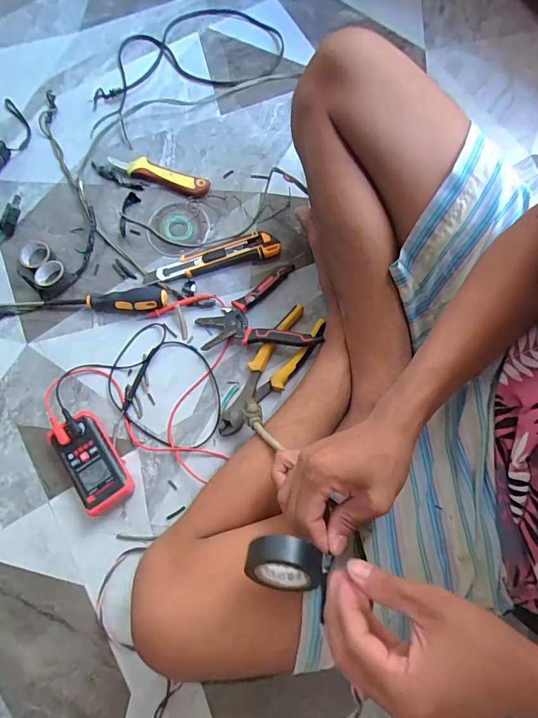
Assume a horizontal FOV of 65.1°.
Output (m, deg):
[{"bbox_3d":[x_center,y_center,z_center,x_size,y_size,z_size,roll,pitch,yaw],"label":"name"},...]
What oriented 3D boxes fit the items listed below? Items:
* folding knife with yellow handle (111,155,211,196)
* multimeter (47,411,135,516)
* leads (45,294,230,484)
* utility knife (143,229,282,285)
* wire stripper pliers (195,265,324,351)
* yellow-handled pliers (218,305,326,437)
[{"bbox_3d":[-0.166,-0.283,0.638,0.155,0.022,0.033,18,75,7],"label":"folding knife with yellow handle"},{"bbox_3d":[-0.218,0.128,0.520,0.060,0.033,0.118,-33,75,-8],"label":"multimeter"},{"bbox_3d":[-0.170,0.030,0.547,0.225,0.031,0.241,-2,73,1],"label":"leads"},{"bbox_3d":[-0.083,-0.146,0.603,0.193,0.018,0.041,-15,74,-3],"label":"utility knife"},{"bbox_3d":[-0.020,-0.053,0.565,0.149,0.035,0.127,-20,74,-4],"label":"wire stripper pliers"},{"bbox_3d":[-0.001,0.015,0.547,0.055,0.033,0.193,36,77,11],"label":"yellow-handled pliers"}]

